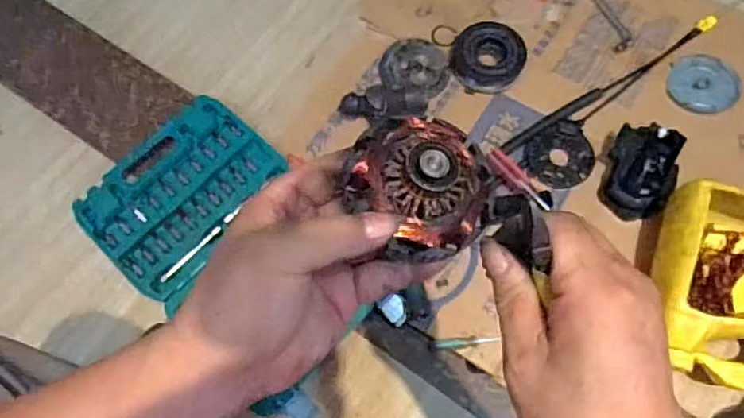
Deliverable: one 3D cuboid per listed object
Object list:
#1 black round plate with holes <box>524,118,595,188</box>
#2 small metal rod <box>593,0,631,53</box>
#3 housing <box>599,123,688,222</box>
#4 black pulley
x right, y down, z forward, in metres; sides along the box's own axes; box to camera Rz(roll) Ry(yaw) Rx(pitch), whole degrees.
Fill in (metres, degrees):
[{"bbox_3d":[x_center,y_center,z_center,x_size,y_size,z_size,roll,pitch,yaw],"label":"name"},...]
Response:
[{"bbox_3d":[0.261,-0.076,0.849,0.092,0.008,0.095,0,75,2],"label":"black round plate with holes"},{"bbox_3d":[0.373,-0.314,0.972,0.034,0.005,0.149,-17,70,-4],"label":"small metal rod"},{"bbox_3d":[0.361,-0.054,0.814,0.081,0.073,0.123,14,67,9],"label":"housing"},{"bbox_3d":[0.171,-0.227,0.904,0.107,0.051,0.104,15,68,7],"label":"black pulley"}]

